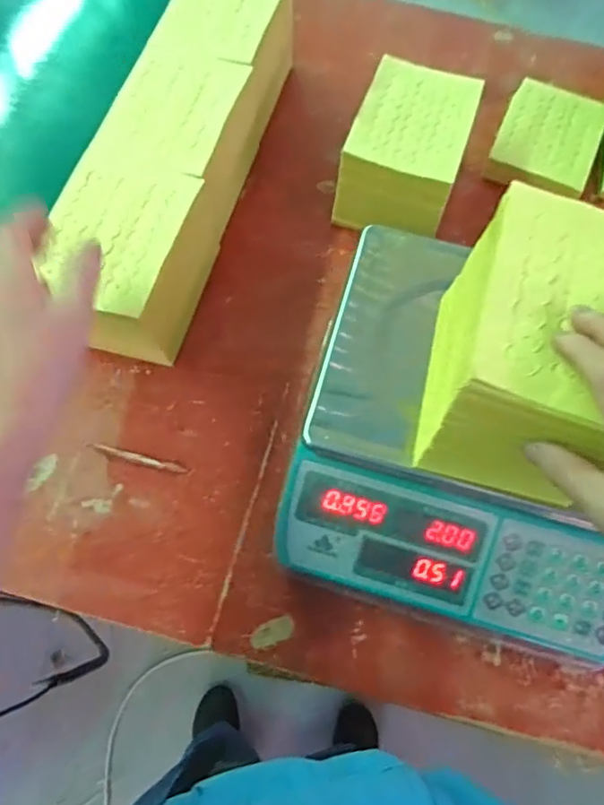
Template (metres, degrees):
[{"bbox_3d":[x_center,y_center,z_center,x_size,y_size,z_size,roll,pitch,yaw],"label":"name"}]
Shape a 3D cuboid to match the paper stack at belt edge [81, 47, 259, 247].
[{"bbox_3d":[-0.128,-0.281,0.596,0.132,0.104,0.186,10,67,1],"label":"paper stack at belt edge"}]

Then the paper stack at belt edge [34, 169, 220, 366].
[{"bbox_3d":[-0.171,-0.132,0.537,0.117,0.116,0.159,14,67,3],"label":"paper stack at belt edge"}]

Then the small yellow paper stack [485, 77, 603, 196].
[{"bbox_3d":[0.309,-0.330,0.687,0.118,0.030,0.172,23,68,6],"label":"small yellow paper stack"}]

